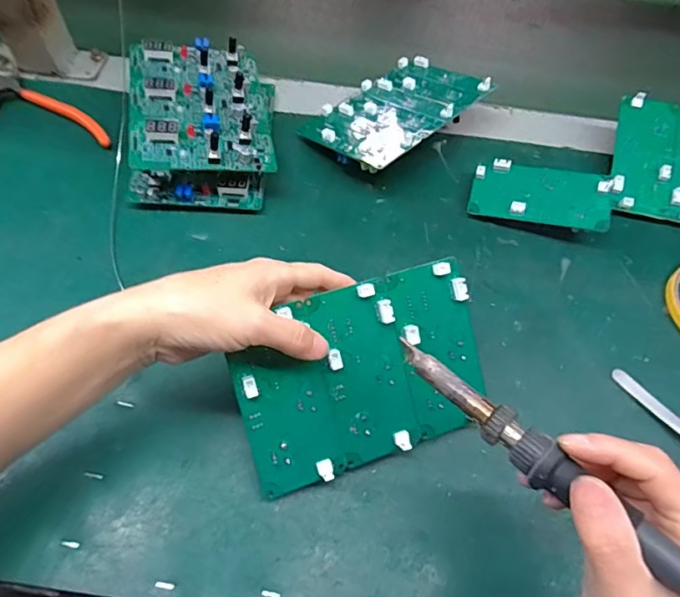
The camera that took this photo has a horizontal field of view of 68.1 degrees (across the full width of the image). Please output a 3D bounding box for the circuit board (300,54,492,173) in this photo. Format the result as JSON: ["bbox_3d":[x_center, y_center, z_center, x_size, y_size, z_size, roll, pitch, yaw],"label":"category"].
[{"bbox_3d":[0.050,-0.162,0.440,0.145,0.024,0.103,-39,53,-20],"label":"circuit board"}]

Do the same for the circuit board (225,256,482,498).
[{"bbox_3d":[0.015,0.044,0.295,0.146,0.007,0.103,-15,98,-15],"label":"circuit board"}]

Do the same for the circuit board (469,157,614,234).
[{"bbox_3d":[0.159,-0.082,0.398,0.104,0.008,0.047,11,75,15],"label":"circuit board"}]

